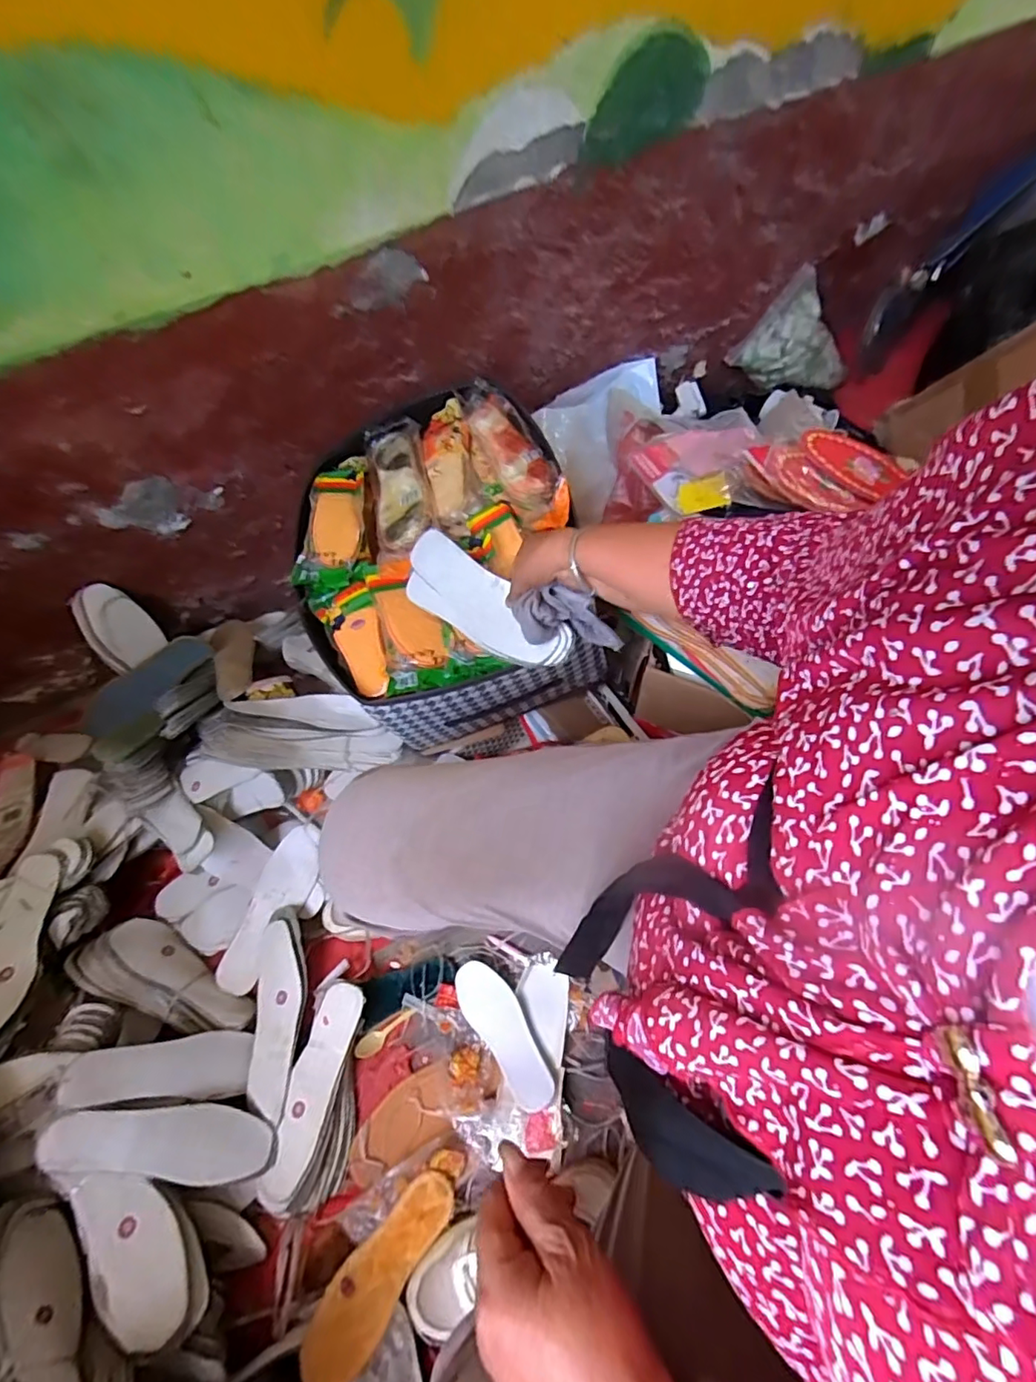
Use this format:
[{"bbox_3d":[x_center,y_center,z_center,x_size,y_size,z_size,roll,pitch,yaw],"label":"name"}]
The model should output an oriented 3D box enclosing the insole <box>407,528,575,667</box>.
[{"bbox_3d":[-0.049,-0.096,0.612,0.237,0.024,0.082,40,100,26],"label":"insole"}]

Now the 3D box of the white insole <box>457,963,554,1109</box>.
[{"bbox_3d":[-0.015,0.416,0.679,0.061,0.013,0.172,-35,63,-19],"label":"white insole"}]

